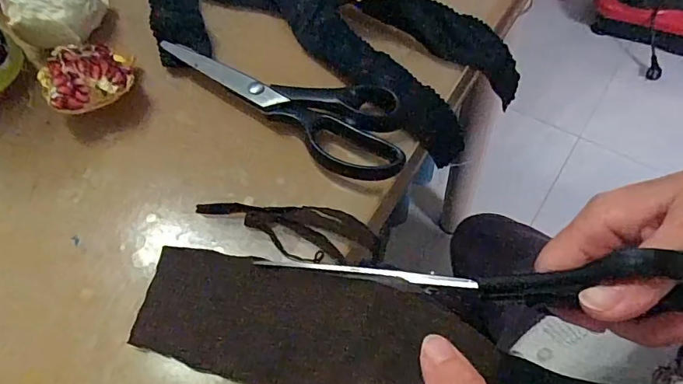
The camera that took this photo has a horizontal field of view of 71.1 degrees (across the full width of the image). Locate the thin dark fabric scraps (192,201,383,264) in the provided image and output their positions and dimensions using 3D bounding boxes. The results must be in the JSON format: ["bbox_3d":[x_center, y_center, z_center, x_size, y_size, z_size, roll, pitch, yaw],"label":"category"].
[{"bbox_3d":[-0.034,0.025,0.295,0.113,0.009,0.035,4,58,6],"label":"thin dark fabric scraps"}]

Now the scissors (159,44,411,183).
[{"bbox_3d":[-0.035,-0.073,0.345,0.197,0.015,0.071,33,66,22],"label":"scissors"}]

